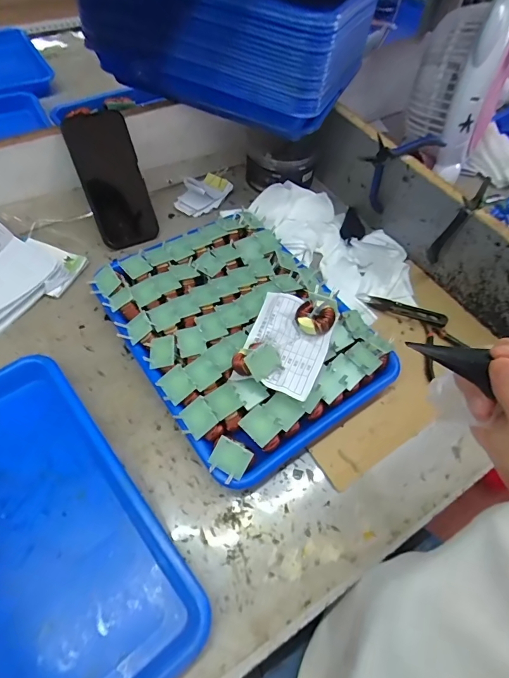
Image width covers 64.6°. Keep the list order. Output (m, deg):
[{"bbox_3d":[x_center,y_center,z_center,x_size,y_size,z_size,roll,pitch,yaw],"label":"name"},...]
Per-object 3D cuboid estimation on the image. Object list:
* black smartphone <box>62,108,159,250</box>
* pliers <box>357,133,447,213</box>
[{"bbox_3d":[-0.196,-0.218,0.562,0.081,0.175,0.017,-27,33,-20],"label":"black smartphone"},{"bbox_3d":[0.200,-0.236,0.572,0.107,0.116,0.019,1,56,-4],"label":"pliers"}]

